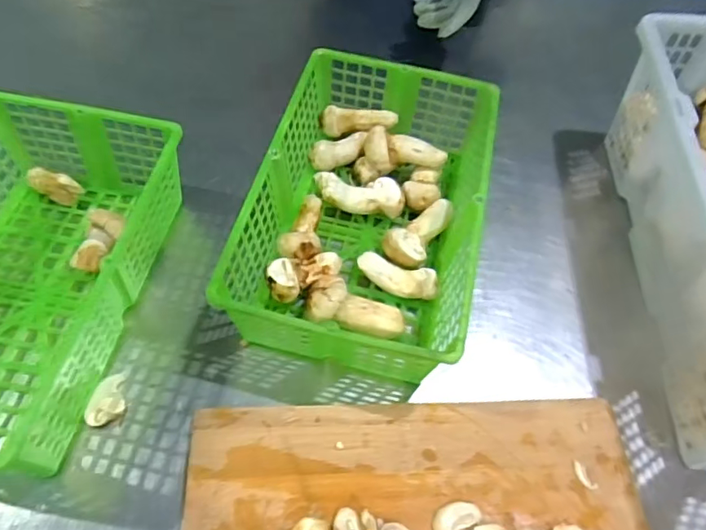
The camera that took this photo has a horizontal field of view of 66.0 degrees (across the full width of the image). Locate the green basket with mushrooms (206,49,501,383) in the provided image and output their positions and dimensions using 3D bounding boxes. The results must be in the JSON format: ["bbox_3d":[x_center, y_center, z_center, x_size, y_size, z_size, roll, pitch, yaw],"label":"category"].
[{"bbox_3d":[0.022,-0.062,0.572,0.213,0.113,0.346,13,57,5],"label":"green basket with mushrooms"}]

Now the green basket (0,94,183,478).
[{"bbox_3d":[-0.310,0.004,0.507,0.210,0.107,0.343,10,57,3],"label":"green basket"}]

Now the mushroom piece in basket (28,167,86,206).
[{"bbox_3d":[-0.328,-0.088,0.596,0.057,0.024,0.026,25,59,12],"label":"mushroom piece in basket"}]

